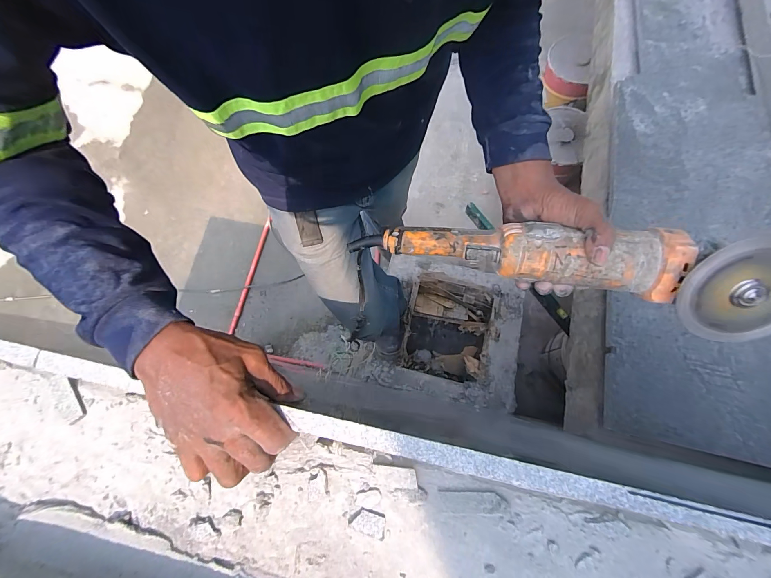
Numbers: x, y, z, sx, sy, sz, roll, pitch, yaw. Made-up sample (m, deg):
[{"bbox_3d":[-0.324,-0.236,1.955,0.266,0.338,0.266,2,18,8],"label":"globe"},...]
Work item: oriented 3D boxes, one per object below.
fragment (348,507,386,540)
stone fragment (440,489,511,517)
[{"bbox_3d":[-0.016,0.217,0.303,0.034,0.007,0.019,20,76,7],"label":"fragment"},{"bbox_3d":[0.082,0.199,0.303,0.061,0.011,0.018,0,74,2],"label":"stone fragment"}]

